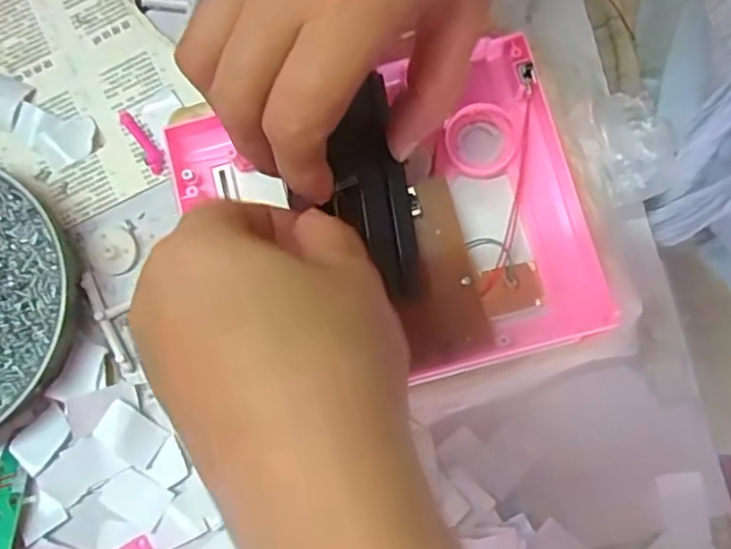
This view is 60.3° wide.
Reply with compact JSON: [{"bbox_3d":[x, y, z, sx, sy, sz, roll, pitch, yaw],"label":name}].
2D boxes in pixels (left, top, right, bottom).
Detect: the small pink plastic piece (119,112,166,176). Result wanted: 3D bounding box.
[{"bbox_3d":[-0.111,-0.067,0.313,0.009,0.004,0.037,-34,81,-3],"label":"small pink plastic piece"}]

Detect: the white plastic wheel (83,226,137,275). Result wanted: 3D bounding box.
[{"bbox_3d":[-0.124,-0.012,0.305,0.025,0.008,0.023,0,81,2],"label":"white plastic wheel"}]

